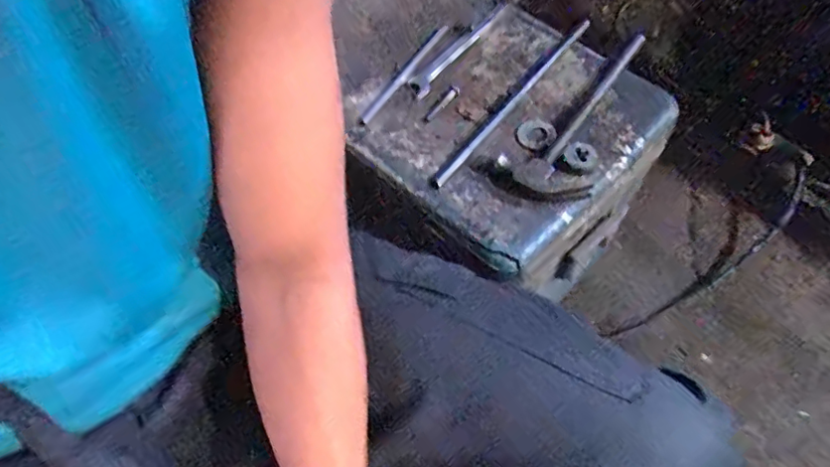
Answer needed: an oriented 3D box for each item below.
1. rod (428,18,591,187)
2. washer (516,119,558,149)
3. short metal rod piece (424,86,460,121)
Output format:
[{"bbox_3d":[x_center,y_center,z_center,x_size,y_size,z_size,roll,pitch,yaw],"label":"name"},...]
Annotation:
[{"bbox_3d":[0.120,-0.161,0.670,0.014,0.009,0.311,34,67,19],"label":"rod"},{"bbox_3d":[0.142,-0.115,0.656,0.046,0.007,0.044,-10,60,-5],"label":"washer"},{"bbox_3d":[0.031,-0.155,0.677,0.014,0.006,0.065,35,67,19],"label":"short metal rod piece"}]

